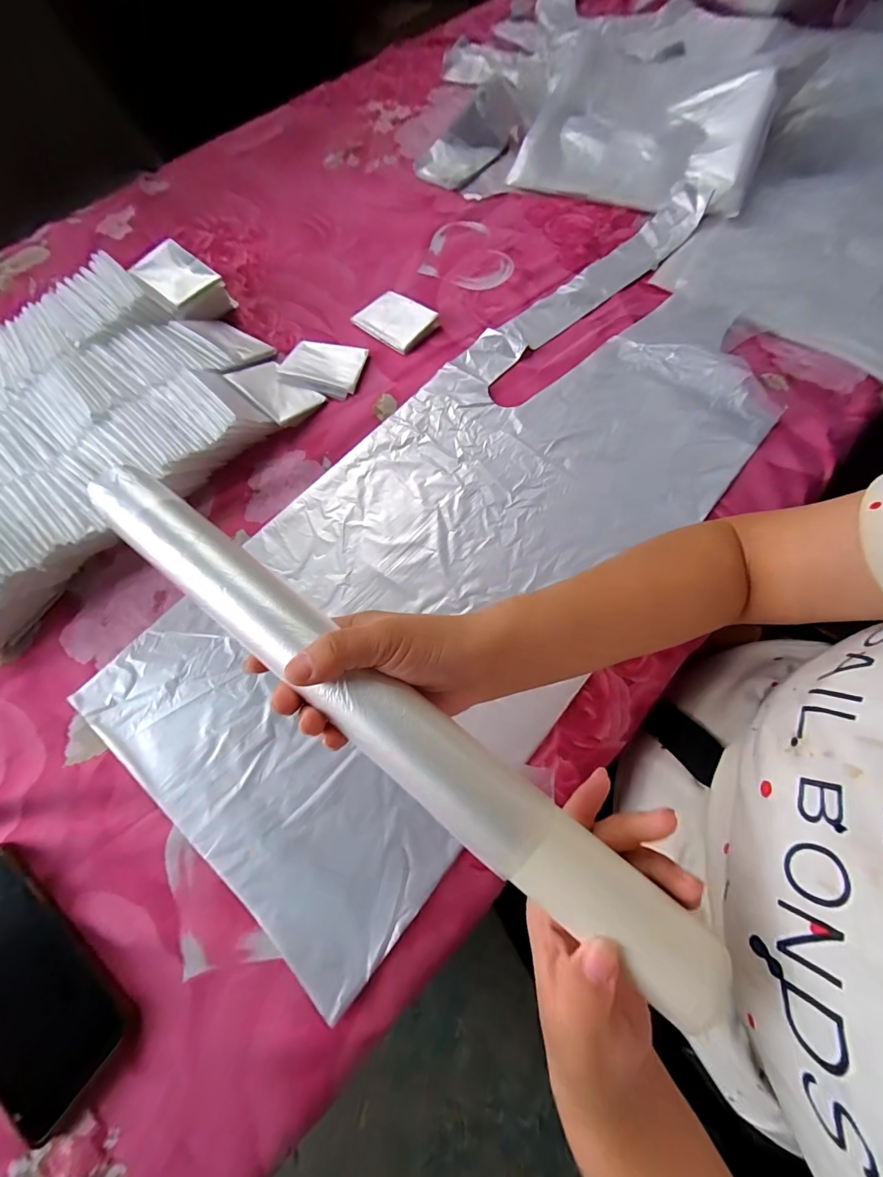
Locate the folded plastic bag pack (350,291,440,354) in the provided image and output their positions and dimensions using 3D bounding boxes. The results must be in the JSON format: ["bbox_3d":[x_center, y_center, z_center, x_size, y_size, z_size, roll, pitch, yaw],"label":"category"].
[{"bbox_3d":[-0.054,-0.311,0.462,0.088,0.011,0.065,31,74,11],"label":"folded plastic bag pack"}]

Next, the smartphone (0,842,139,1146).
[{"bbox_3d":[-0.279,0.260,0.263,0.161,0.011,0.079,36,75,12],"label":"smartphone"}]

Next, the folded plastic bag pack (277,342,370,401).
[{"bbox_3d":[-0.130,-0.244,0.440,0.081,0.010,0.068,14,71,5],"label":"folded plastic bag pack"}]

